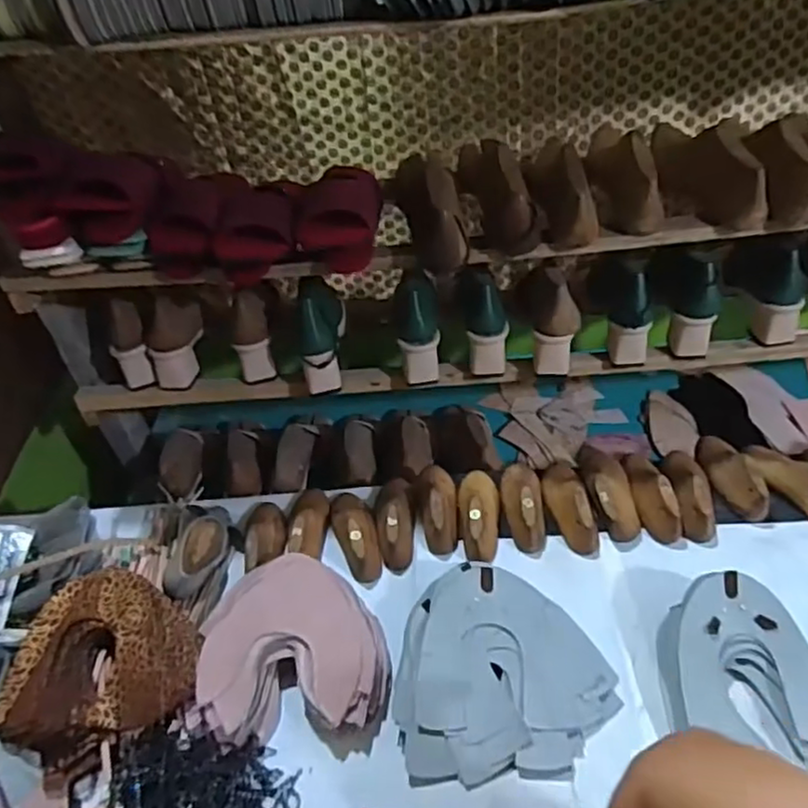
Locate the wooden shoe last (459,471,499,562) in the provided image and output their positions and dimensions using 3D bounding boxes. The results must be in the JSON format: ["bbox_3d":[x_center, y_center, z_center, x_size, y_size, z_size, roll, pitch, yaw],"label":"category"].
[{"bbox_3d":[0.093,0.131,0.835,0.052,0.048,0.141,-1,40,8],"label":"wooden shoe last"}]

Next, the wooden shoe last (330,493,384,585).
[{"bbox_3d":[-0.061,0.152,0.839,0.049,0.052,0.136,-14,40,-9],"label":"wooden shoe last"}]

